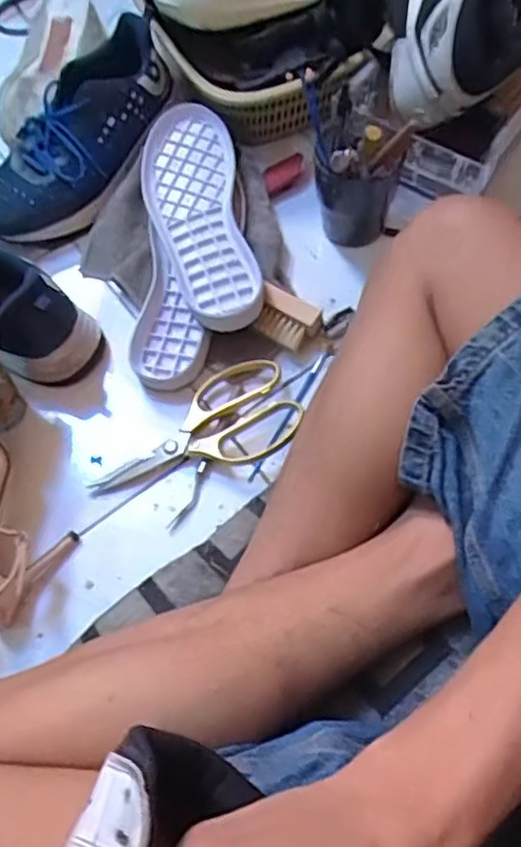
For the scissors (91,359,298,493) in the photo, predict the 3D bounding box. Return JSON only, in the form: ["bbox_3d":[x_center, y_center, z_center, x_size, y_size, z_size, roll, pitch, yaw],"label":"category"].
[{"bbox_3d":[-0.065,0.005,0.613,0.199,0.032,0.098,-15,65,-4],"label":"scissors"}]

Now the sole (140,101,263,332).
[{"bbox_3d":[-0.066,-0.215,0.677,0.101,0.026,0.273,-10,65,-2],"label":"sole"}]

